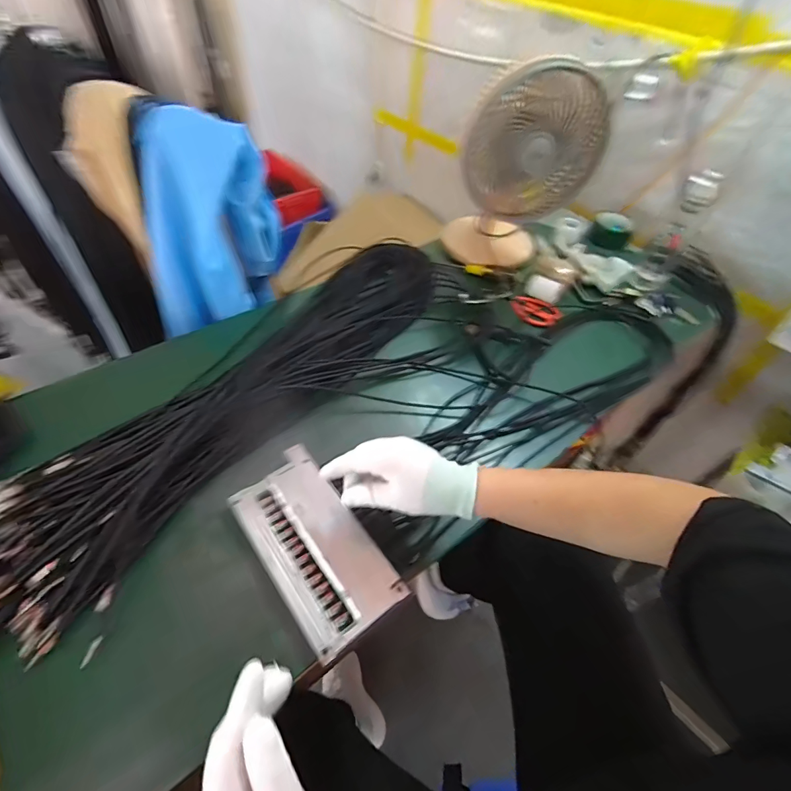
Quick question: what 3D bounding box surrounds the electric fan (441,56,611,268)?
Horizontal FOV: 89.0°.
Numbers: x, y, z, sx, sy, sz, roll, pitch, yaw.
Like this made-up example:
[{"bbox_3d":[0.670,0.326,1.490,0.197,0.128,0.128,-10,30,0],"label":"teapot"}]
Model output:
[{"bbox_3d":[0.221,-0.368,0.698,0.203,0.324,0.149,21,51,13],"label":"electric fan"}]

